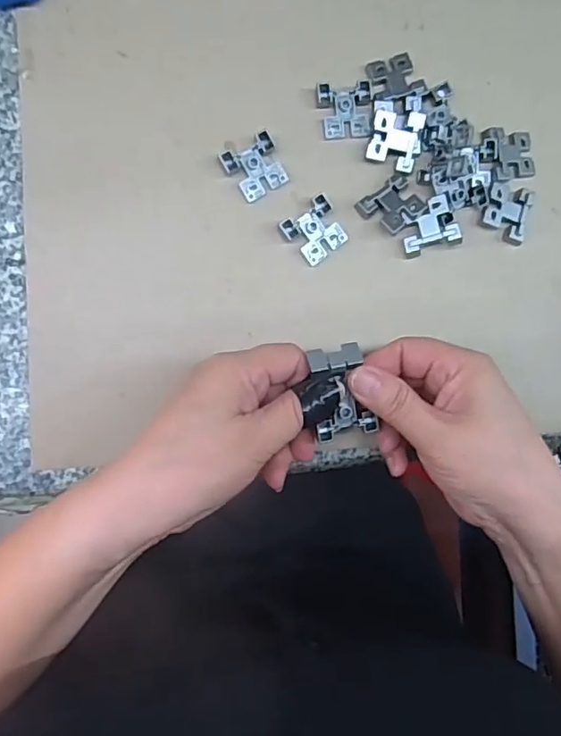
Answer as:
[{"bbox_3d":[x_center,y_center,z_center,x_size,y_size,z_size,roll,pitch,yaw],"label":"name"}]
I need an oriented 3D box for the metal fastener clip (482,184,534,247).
[{"bbox_3d":[0.136,-0.094,0.341,0.027,0.008,0.033,17,85,-8],"label":"metal fastener clip"}]

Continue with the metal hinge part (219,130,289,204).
[{"bbox_3d":[-0.014,-0.114,0.321,0.031,0.009,0.030,-35,93,-9],"label":"metal hinge part"}]

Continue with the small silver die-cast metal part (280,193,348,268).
[{"bbox_3d":[0.020,-0.078,0.323,0.033,0.006,0.030,-40,94,-8],"label":"small silver die-cast metal part"}]

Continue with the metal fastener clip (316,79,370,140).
[{"bbox_3d":[0.038,-0.150,0.330,0.031,0.006,0.032,-8,89,-9],"label":"metal fastener clip"}]

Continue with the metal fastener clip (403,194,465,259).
[{"bbox_3d":[0.085,-0.083,0.327,0.032,0.006,0.029,-16,80,9],"label":"metal fastener clip"}]

